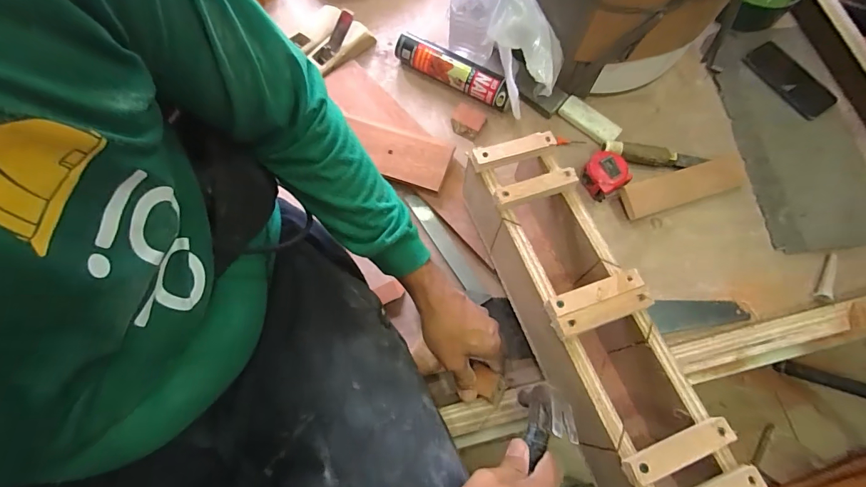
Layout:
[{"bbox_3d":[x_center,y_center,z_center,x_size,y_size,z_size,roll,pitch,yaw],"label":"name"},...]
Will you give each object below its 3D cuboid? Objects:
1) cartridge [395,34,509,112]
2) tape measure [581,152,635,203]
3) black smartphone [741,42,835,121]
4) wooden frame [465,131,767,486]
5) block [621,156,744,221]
[{"bbox_3d":[0.036,-0.289,0.673,0.208,0.050,0.044,28,73,7],"label":"cartridge"},{"bbox_3d":[0.269,-0.109,0.622,0.067,0.040,0.063,-29,75,-10],"label":"tape measure"},{"bbox_3d":[0.625,-0.287,0.697,0.074,0.014,0.154,-34,76,-12],"label":"black smartphone"},{"bbox_3d":[0.167,0.078,0.480,0.107,0.183,0.411,-19,73,-8],"label":"wooden frame"},{"bbox_3d":[0.390,-0.089,0.617,0.200,0.012,0.053,-17,91,-7],"label":"block"}]

